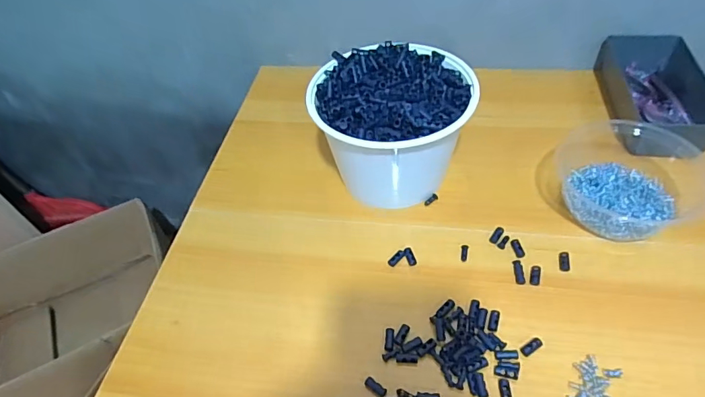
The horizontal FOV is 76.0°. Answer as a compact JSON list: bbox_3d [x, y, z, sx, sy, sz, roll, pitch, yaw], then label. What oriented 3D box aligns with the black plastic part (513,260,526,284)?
[{"bbox_3d":[0.157,0.068,0.425,0.009,0.004,0.025,0,50,6],"label":"black plastic part"}]

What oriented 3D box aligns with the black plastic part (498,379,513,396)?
[{"bbox_3d":[0.121,0.152,0.357,0.009,0.004,0.020,-3,50,3],"label":"black plastic part"}]

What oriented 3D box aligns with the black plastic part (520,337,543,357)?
[{"bbox_3d":[0.150,0.125,0.380,0.022,0.004,0.009,-27,53,-17],"label":"black plastic part"}]

